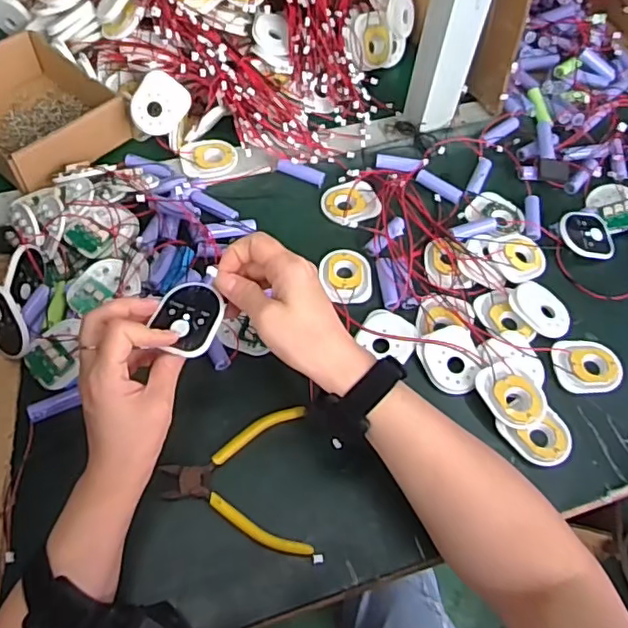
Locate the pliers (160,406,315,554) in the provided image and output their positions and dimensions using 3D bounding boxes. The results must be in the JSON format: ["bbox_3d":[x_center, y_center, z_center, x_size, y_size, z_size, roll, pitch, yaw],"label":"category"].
[{"bbox_3d":[-0.059,0.128,0.460,0.108,0.011,0.112,-1,60,-4],"label":"pliers"}]

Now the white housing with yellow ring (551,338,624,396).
[{"bbox_3d":[0.243,0.045,0.528,0.057,0.006,0.051,1,60,-4],"label":"white housing with yellow ring"}]

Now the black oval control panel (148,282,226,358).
[{"bbox_3d":[-0.090,0.003,0.431,0.047,0.006,0.056,15,62,7],"label":"black oval control panel"}]

